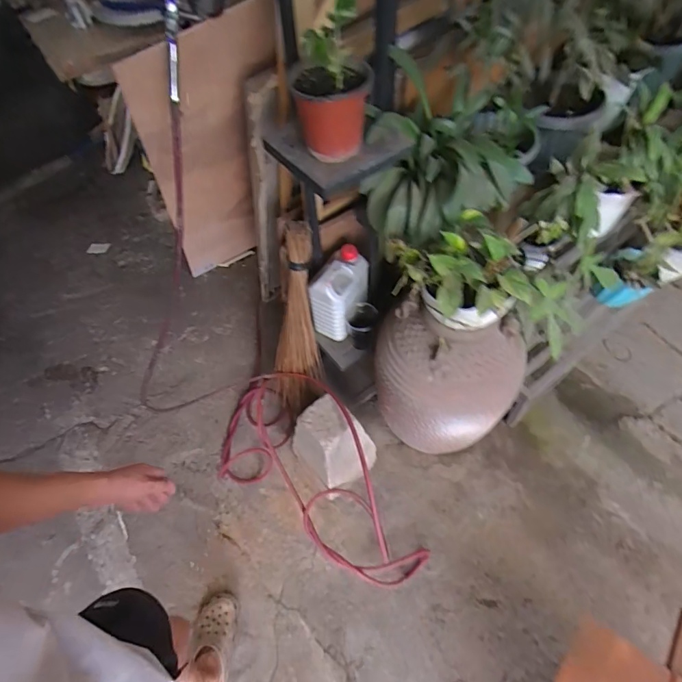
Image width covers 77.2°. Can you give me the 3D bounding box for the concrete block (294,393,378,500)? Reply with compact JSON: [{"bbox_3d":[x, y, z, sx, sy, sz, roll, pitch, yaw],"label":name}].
[{"bbox_3d":[-0.021,0.300,1.246,0.191,0.292,0.187,-35,62,-17],"label":"concrete block"}]

